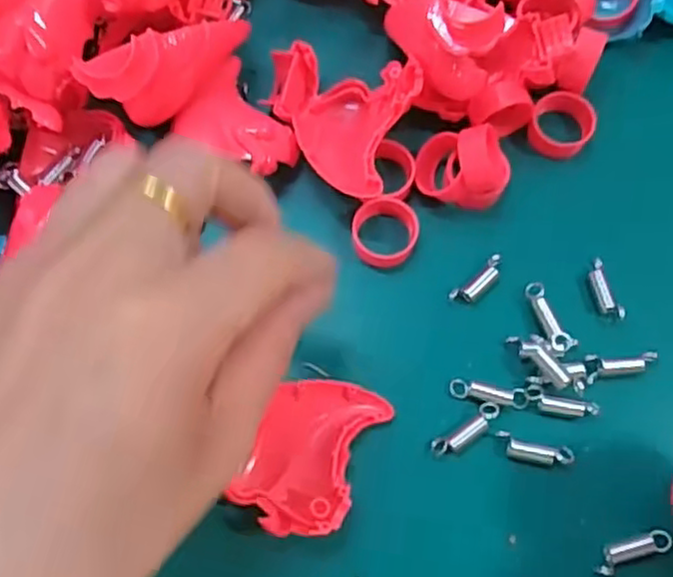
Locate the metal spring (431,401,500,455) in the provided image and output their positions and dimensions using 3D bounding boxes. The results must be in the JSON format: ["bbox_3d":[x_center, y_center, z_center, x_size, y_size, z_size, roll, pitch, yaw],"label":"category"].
[{"bbox_3d":[0.047,0.052,0.252,0.028,0.006,0.008,-34,74,-10],"label":"metal spring"}]

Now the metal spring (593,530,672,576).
[{"bbox_3d":[0.102,0.090,0.238,0.028,0.004,0.009,-21,72,-7],"label":"metal spring"}]

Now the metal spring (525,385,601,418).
[{"bbox_3d":[0.083,0.042,0.253,0.026,0.004,0.008,15,72,5],"label":"metal spring"}]

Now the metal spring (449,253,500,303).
[{"bbox_3d":[0.055,-0.003,0.270,0.025,0.006,0.009,-38,75,-12],"label":"metal spring"}]

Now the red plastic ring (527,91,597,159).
[{"bbox_3d":[0.094,-0.068,0.289,0.026,0.011,0.024,0,71,0],"label":"red plastic ring"}]

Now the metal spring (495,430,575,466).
[{"bbox_3d":[0.071,0.059,0.249,0.027,0.004,0.009,13,72,5],"label":"metal spring"}]

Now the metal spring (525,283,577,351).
[{"bbox_3d":[0.080,0.011,0.262,0.009,0.006,0.028,-25,73,-8],"label":"metal spring"}]

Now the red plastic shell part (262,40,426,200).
[{"bbox_3d":[-0.003,-0.066,0.274,0.059,0.028,0.055,0,71,0],"label":"red plastic shell part"}]

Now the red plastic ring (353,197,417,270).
[{"bbox_3d":[0.019,-0.022,0.274,0.025,0.015,0.026,0,71,0],"label":"red plastic ring"}]

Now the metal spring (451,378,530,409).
[{"bbox_3d":[0.057,0.038,0.254,0.028,0.005,0.007,9,72,3],"label":"metal spring"}]

